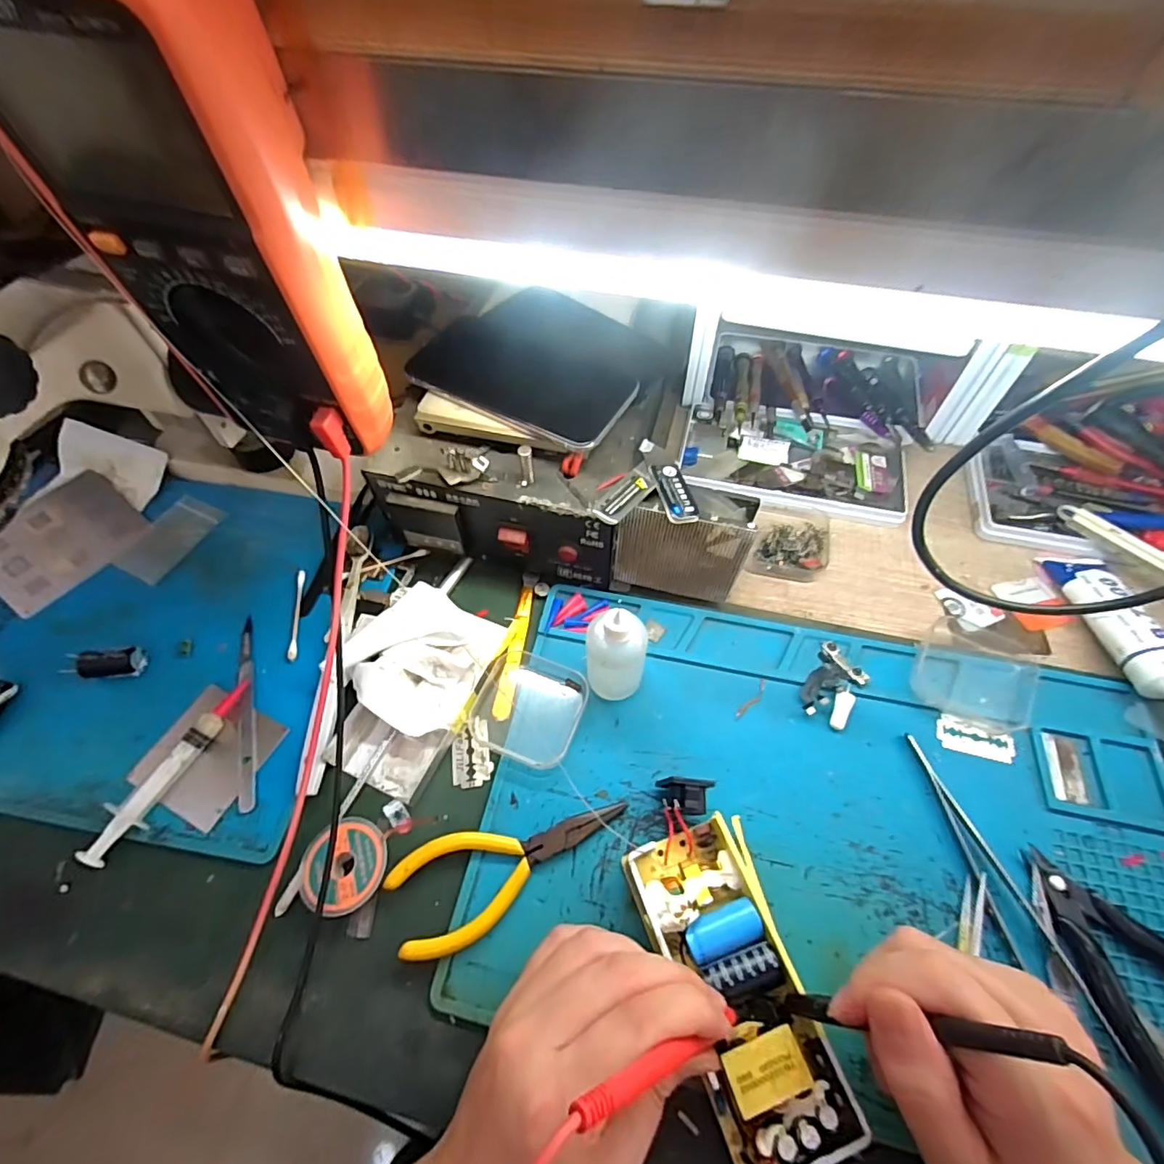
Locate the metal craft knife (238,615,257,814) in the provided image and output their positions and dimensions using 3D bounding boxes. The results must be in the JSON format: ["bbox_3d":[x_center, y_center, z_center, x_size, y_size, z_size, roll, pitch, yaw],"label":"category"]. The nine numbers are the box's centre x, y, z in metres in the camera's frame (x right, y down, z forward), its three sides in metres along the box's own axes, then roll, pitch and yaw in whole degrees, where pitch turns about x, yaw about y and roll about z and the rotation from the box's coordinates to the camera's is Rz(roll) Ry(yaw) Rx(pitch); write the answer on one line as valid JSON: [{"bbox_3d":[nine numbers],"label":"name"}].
[{"bbox_3d":[-0.214,0.080,0.349,0.010,0.004,0.129,-16,60,-9],"label":"metal craft knife"}]

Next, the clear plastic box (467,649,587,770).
[{"bbox_3d":[-0.033,0.077,0.343,0.064,0.015,0.067,18,61,11],"label":"clear plastic box"}]

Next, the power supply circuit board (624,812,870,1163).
[{"bbox_3d":[0.072,0.188,0.261,0.064,0.026,0.131,-16,56,-9],"label":"power supply circuit board"}]

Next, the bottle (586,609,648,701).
[{"bbox_3d":[0.020,0.044,0.319,0.034,0.081,0.029,2,58,3],"label":"bottle"}]

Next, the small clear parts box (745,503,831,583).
[{"bbox_3d":[0.157,-0.033,0.408,0.052,0.020,0.065,16,61,10],"label":"small clear parts box"}]

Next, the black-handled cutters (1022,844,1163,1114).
[{"bbox_3d":[0.271,0.187,0.263,0.070,0.009,0.115,-18,61,-10],"label":"black-handled cutters"}]

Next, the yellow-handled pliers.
[{"bbox_3d":[-0.036,0.151,0.295,0.127,0.011,0.052,-18,61,-10],"label":"yellow-handled pliers"}]

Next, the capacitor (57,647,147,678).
[{"bbox_3d":[-0.311,0.054,0.359,0.042,0.018,0.019,-5,59,-3],"label":"capacitor"}]

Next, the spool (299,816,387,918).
[{"bbox_3d":[-0.128,0.153,0.296,0.044,0.013,0.045,0,59,0],"label":"spool"}]

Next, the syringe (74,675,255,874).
[{"bbox_3d":[-0.241,0.108,0.323,0.018,0.015,0.113,21,61,12],"label":"syringe"}]

